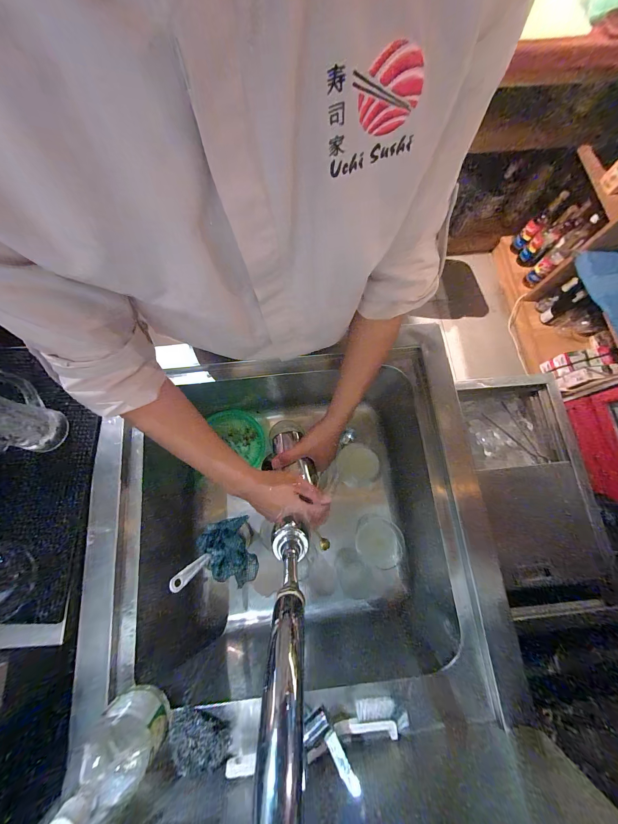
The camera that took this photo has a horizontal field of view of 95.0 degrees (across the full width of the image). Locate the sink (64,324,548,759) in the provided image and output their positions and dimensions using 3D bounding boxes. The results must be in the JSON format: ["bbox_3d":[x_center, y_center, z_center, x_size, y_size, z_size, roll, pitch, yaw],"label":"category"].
[{"bbox_3d":[-0.034,0.213,0.587,0.627,0.306,0.673,-2,75,0],"label":"sink"}]

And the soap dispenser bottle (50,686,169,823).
[{"bbox_3d":[-0.243,0.418,0.313,0.086,0.149,0.101,33,78,8],"label":"soap dispenser bottle"}]

